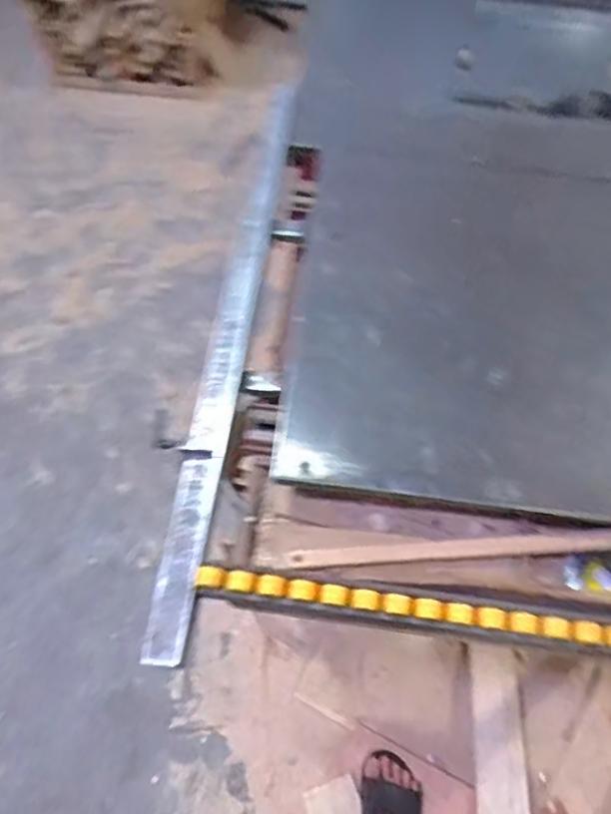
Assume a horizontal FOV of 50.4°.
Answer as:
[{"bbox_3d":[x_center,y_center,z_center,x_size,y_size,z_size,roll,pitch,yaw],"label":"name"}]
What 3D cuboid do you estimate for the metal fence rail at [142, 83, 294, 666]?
[{"bbox_3d":[-0.109,-0.129,0.916,0.067,0.055,0.934,7,61,2],"label":"metal fence rail"}]

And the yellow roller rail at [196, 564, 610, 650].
[{"bbox_3d":[0.272,0.237,0.690,0.778,0.025,0.027,7,61,5],"label":"yellow roller rail"}]

